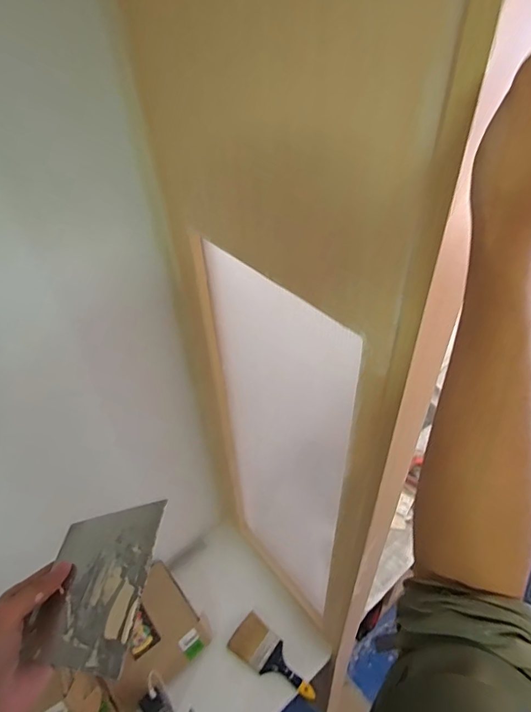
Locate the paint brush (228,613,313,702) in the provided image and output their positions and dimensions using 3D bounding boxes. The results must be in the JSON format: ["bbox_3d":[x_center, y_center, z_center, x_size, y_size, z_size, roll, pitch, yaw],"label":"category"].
[{"bbox_3d":[0.024,0.829,1.196,0.249,0.032,0.105,26,50,28],"label":"paint brush"}]

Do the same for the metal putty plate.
[{"bbox_3d":[-0.147,0.195,0.380,0.098,0.007,0.134,-10,38,13],"label":"metal putty plate"}]

